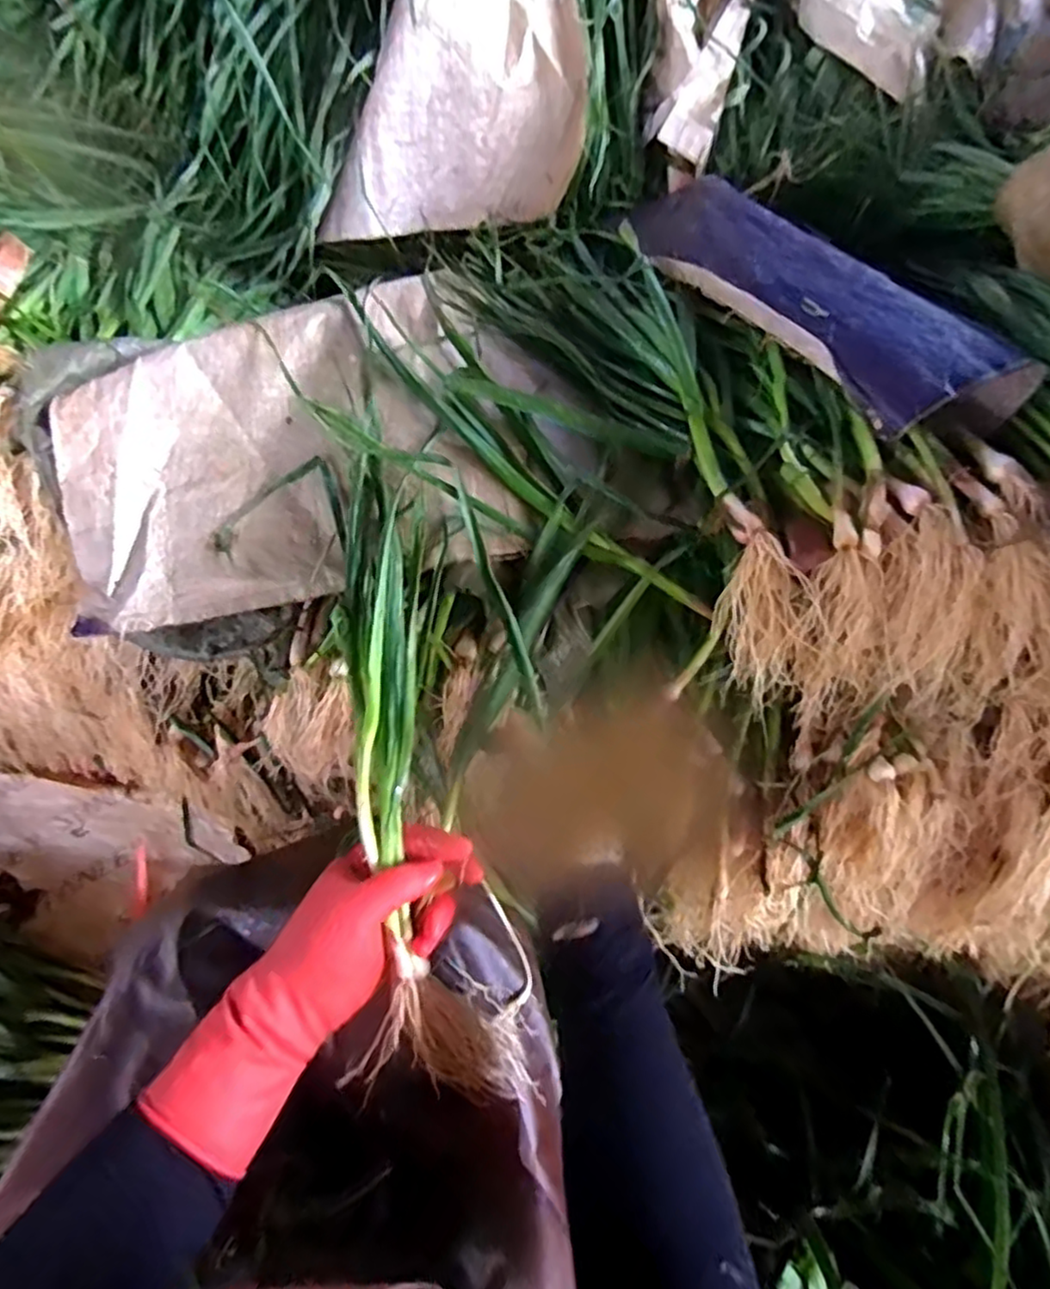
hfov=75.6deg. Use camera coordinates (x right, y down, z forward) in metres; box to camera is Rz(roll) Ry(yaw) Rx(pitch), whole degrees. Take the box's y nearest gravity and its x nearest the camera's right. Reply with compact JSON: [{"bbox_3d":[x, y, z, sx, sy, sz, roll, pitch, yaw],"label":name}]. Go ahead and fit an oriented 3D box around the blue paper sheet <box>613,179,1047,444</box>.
[{"bbox_3d":[0.209,-0.304,0.572,0.121,0.065,0.405,-27,61,-14],"label":"blue paper sheet"}]

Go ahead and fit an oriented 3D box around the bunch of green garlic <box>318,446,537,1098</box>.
[{"bbox_3d":[-0.089,0.071,0.466,0.077,0.095,0.449,-11,76,-5],"label":"bunch of green garlic"}]

